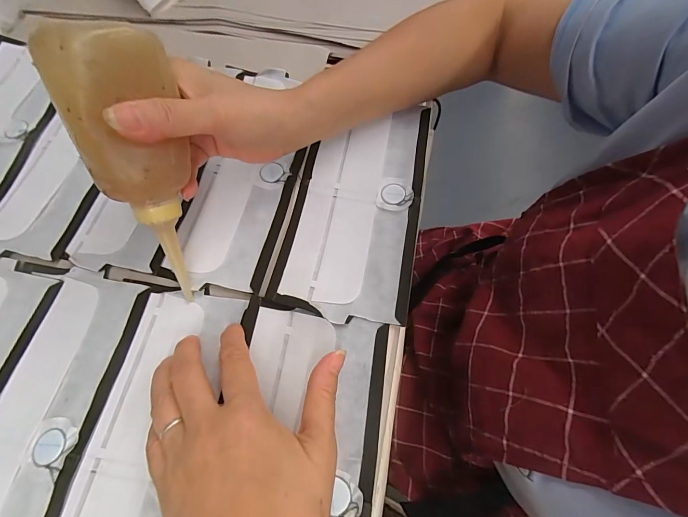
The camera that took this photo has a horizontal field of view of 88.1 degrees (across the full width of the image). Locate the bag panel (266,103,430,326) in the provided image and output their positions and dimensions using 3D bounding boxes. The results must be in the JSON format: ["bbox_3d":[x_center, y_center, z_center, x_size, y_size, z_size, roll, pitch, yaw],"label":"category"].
[{"bbox_3d":[0.013,-0.054,0.316,0.107,0.007,0.215,11,67,3],"label":"bag panel"}]

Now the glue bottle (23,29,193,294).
[{"bbox_3d":[-0.131,-0.054,0.234,0.055,0.166,0.046,-8,32,-5],"label":"glue bottle"}]

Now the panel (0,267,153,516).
[{"bbox_3d":[-0.211,0.118,0.233,0.085,0.007,0.233,10,67,3],"label":"panel"}]

